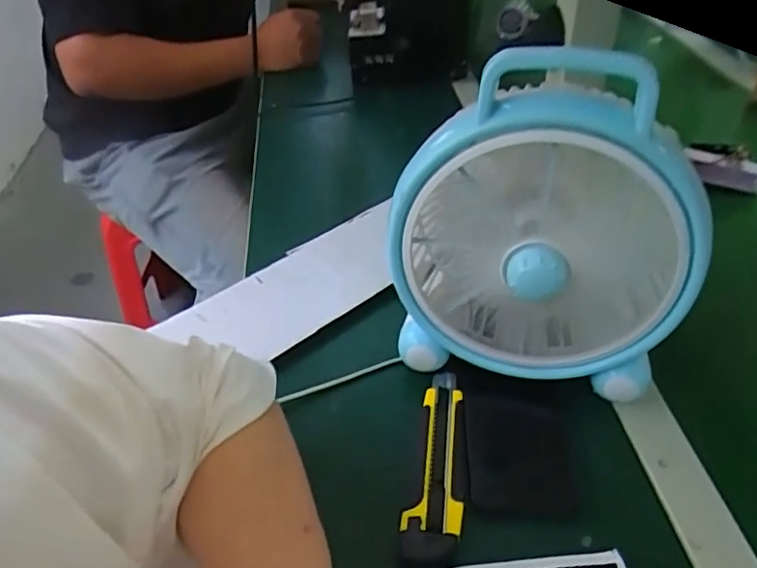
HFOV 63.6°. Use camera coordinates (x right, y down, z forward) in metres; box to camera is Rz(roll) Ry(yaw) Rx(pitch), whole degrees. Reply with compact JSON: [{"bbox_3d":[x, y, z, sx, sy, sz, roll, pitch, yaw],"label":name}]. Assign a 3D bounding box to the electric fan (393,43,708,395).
[{"bbox_3d":[0.114,-0.026,0.430,0.204,0.248,0.099,16,43,19],"label":"electric fan"}]

